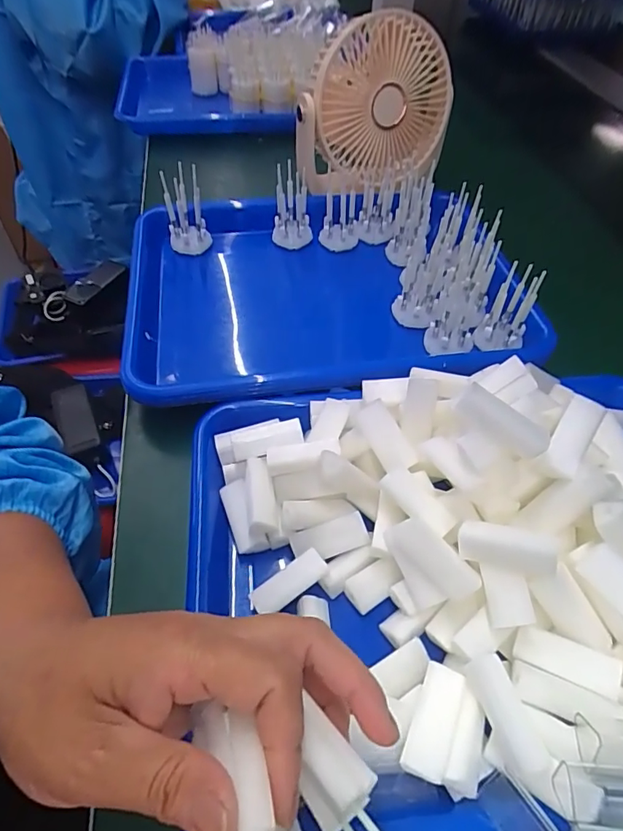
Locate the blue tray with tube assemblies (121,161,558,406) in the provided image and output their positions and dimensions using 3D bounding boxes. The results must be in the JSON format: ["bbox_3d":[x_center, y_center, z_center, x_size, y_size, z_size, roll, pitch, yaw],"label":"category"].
[{"bbox_3d":[0.003,-0.121,0.424,0.319,0.089,0.253,-10,52,-11],"label":"blue tray with tube assemblies"}]

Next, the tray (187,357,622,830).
[{"bbox_3d":[0.095,0.069,0.264,0.329,0.105,0.244,-2,51,-4],"label":"tray"}]

